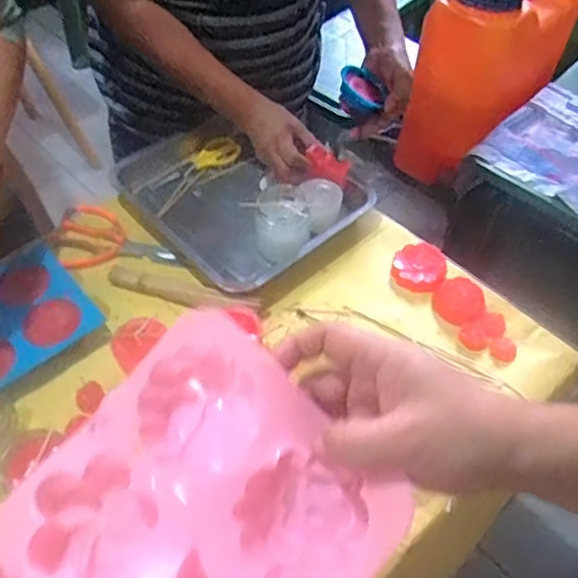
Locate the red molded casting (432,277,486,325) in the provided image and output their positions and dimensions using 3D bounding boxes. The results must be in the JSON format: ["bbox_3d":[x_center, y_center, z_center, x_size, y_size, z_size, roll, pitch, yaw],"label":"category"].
[{"bbox_3d":[0.208,0.013,0.751,0.059,0.012,0.058,-1,52,1],"label":"red molded casting"}]

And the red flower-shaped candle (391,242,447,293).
[{"bbox_3d":[0.165,-0.027,0.781,0.065,0.025,0.064,13,53,11],"label":"red flower-shaped candle"}]

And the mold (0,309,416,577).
[{"bbox_3d":[-0.073,0.146,0.313,0.167,0.049,0.241,39,81,22],"label":"mold"}]

